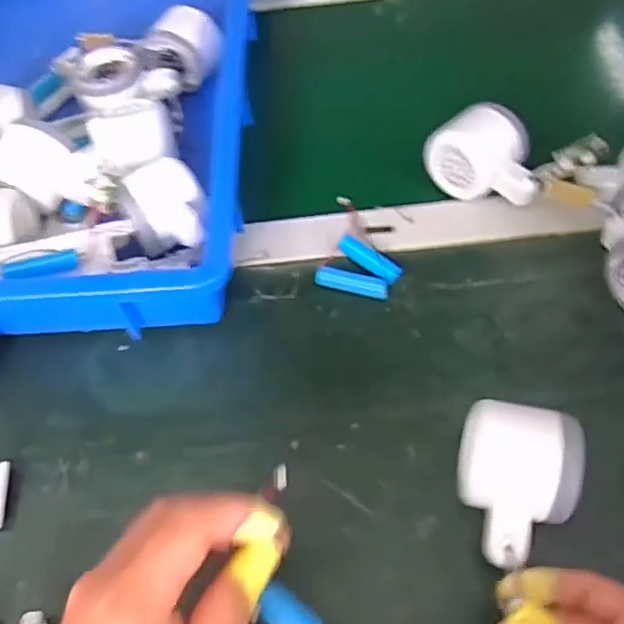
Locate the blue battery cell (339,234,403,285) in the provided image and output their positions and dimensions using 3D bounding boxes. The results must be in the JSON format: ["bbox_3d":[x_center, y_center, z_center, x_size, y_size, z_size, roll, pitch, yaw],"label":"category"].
[{"bbox_3d":[0.042,-0.038,0.431,0.054,0.010,0.015,38,68,24],"label":"blue battery cell"}]

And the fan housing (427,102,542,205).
[{"bbox_3d":[0.132,-0.117,0.446,0.085,0.059,0.048,17,61,14],"label":"fan housing"}]

